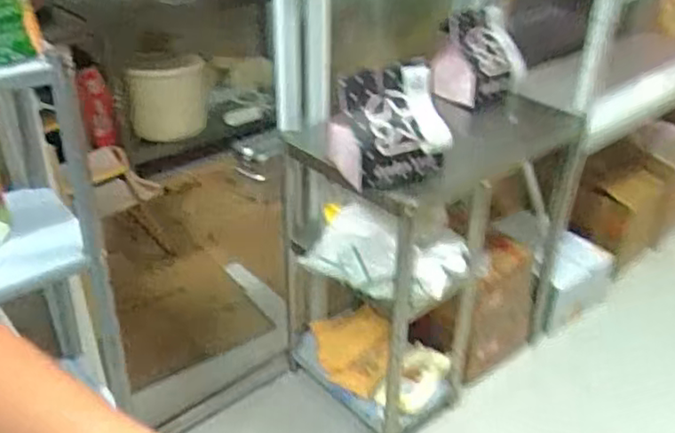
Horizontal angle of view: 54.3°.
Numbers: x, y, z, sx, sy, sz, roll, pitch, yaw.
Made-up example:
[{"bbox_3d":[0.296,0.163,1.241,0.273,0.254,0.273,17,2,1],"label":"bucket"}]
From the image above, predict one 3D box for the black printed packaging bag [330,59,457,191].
[{"bbox_3d":[0.105,-0.186,1.375,0.211,0.226,0.167,-10,35,-16],"label":"black printed packaging bag"}]

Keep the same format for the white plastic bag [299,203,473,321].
[{"bbox_3d":[0.114,0.091,1.554,0.376,0.151,0.201,8,34,12],"label":"white plastic bag"}]

